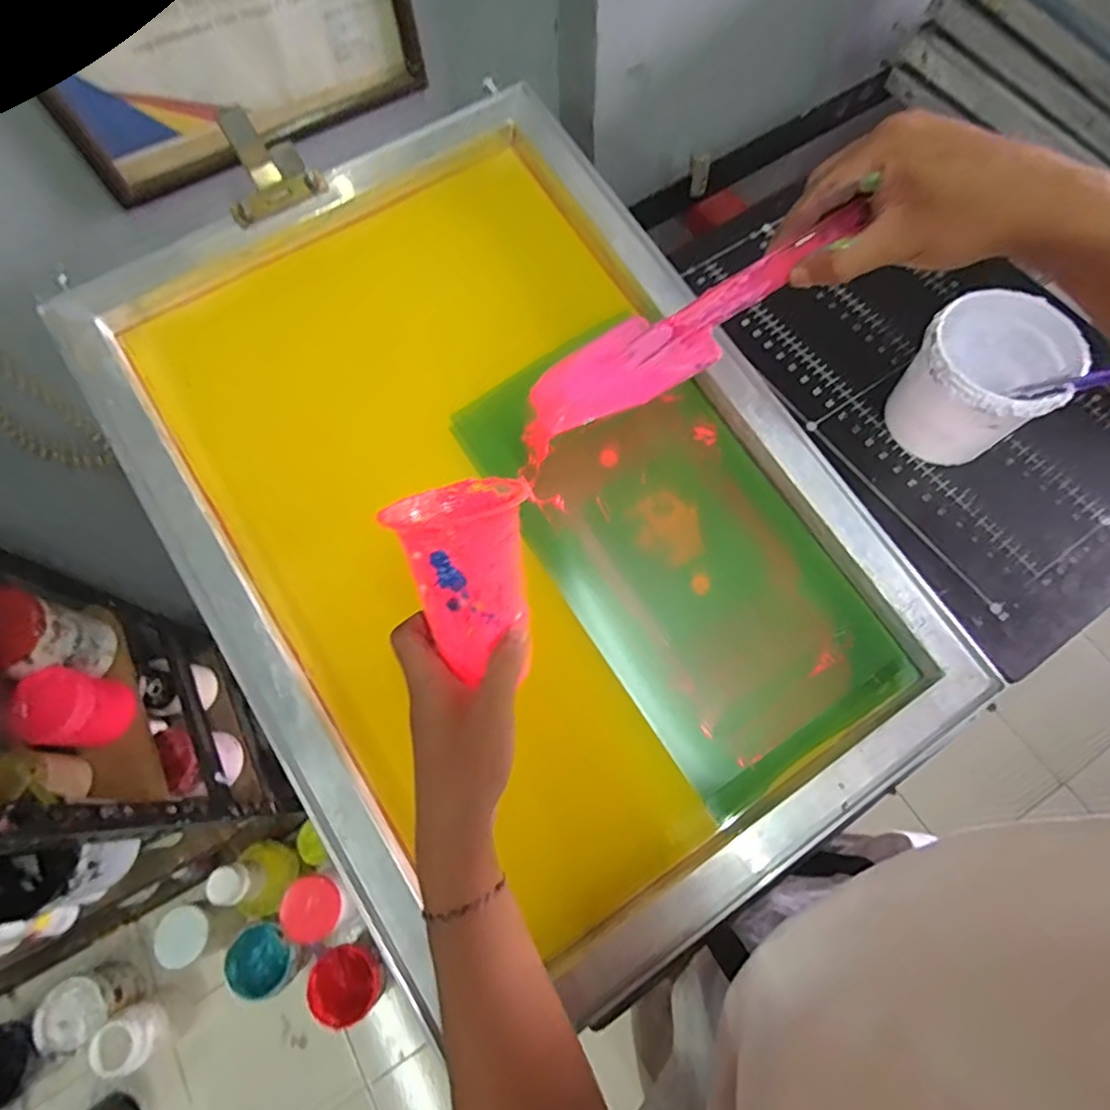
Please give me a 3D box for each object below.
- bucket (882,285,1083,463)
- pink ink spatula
[{"bbox_3d":[0.407,-0.166,0.590,0.123,0.117,0.124,-1,68,2],"label":"bucket"},{"bbox_3d":[0.082,-0.141,0.378,0.215,0.008,0.055,-28,68,20],"label":"pink ink spatula"}]

